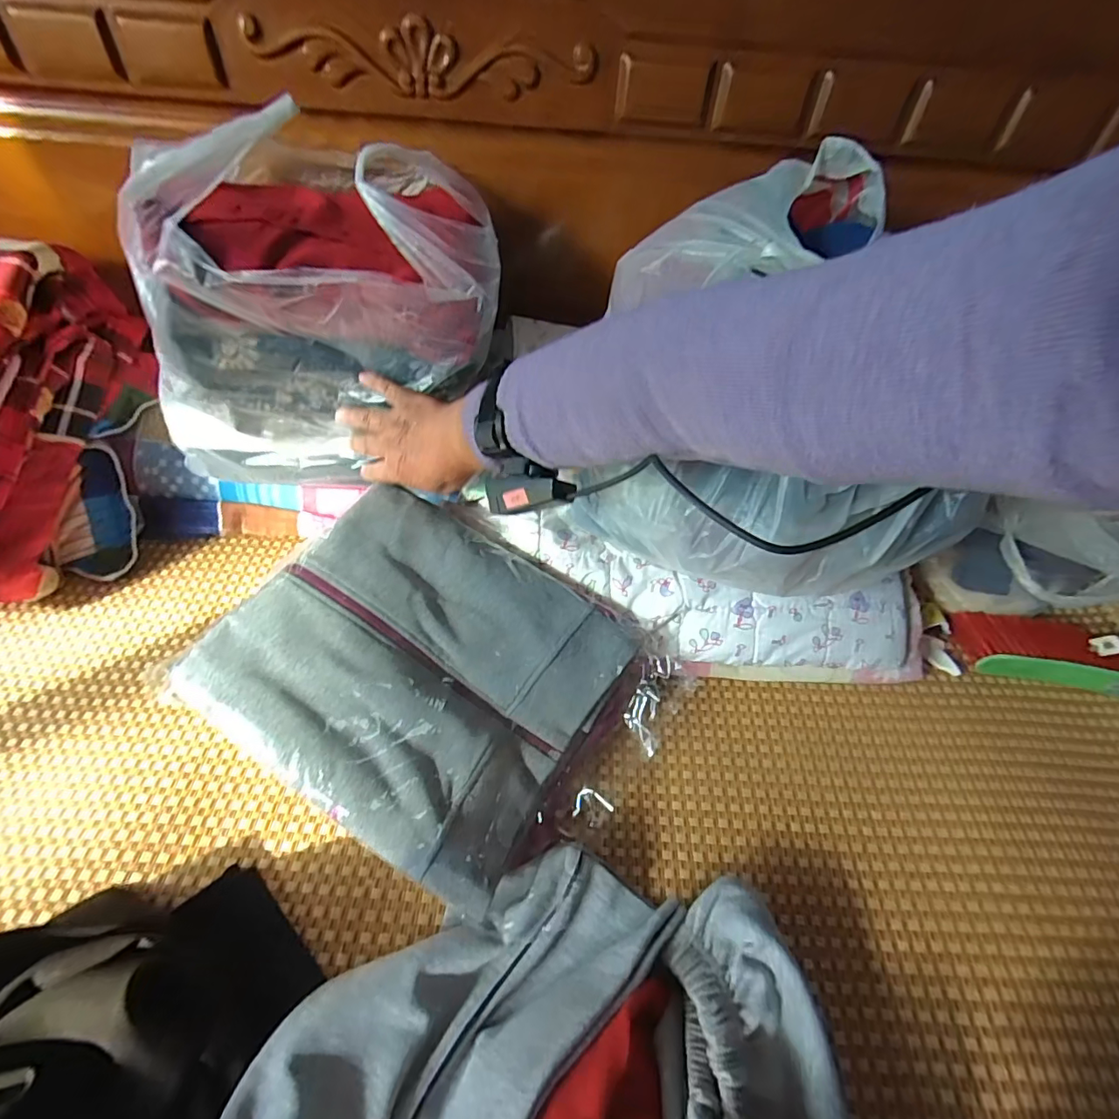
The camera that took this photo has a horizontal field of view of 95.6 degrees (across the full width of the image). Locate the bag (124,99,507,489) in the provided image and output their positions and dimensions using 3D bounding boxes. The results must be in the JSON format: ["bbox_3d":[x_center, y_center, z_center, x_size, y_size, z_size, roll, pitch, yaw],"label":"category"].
[{"bbox_3d":[-0.237,-0.268,0.532,0.320,0.271,0.245,-6,51,-11],"label":"bag"}]

